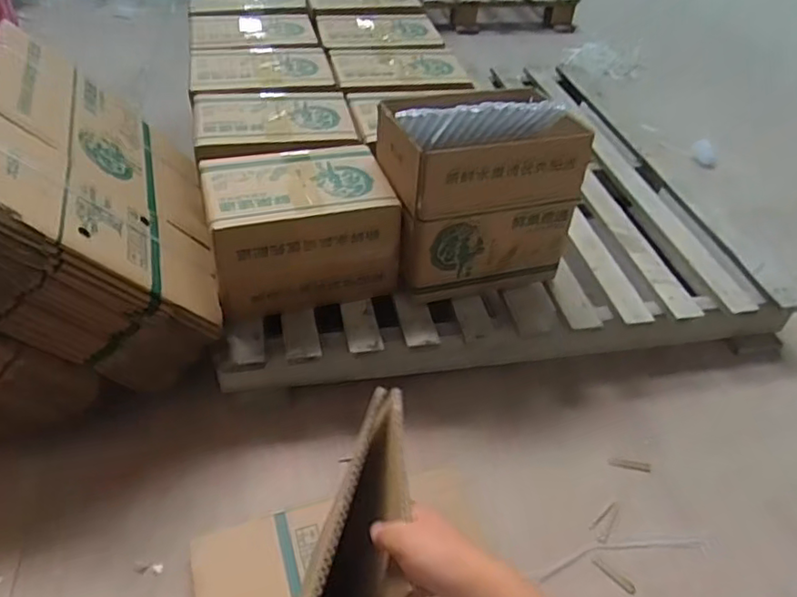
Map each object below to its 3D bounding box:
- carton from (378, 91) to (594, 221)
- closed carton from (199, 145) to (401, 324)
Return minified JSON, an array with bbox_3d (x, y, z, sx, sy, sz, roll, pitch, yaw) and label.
[{"bbox_3d":[0.139,-0.249,1.007,0.305,0.132,0.177,-10,45,-14],"label":"carton"},{"bbox_3d":[-0.167,-0.126,1.083,0.303,0.187,0.228,-8,45,-12],"label":"closed carton"}]

